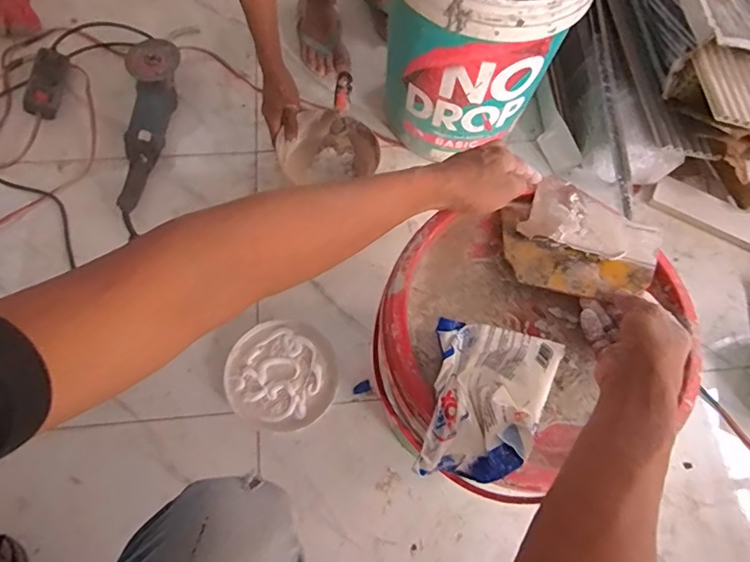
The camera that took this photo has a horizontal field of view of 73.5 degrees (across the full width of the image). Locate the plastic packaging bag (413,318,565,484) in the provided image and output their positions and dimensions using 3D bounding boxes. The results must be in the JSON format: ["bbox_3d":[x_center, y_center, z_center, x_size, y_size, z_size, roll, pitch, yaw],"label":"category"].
[{"bbox_3d":[0.104,0.103,0.432,0.111,0.026,0.131,12,64,0],"label":"plastic packaging bag"}]

